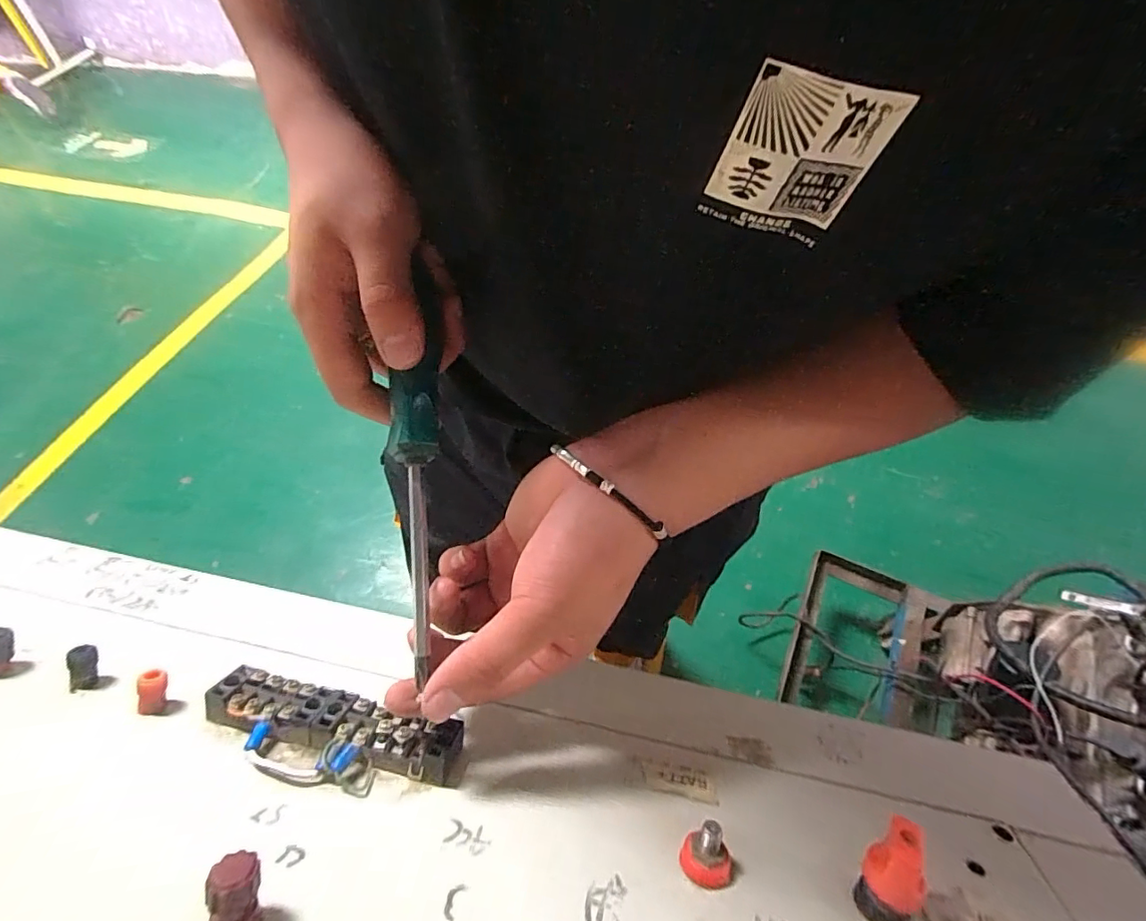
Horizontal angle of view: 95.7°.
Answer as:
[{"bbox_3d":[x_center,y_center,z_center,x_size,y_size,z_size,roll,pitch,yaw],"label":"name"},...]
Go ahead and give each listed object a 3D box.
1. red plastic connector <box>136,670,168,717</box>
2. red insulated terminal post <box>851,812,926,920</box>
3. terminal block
[{"bbox_3d":[-0.197,0.109,0.242,0.009,0.008,0.022,6,95,6],"label":"red plastic connector"},{"bbox_3d":[0.118,0.152,0.190,0.019,0.041,0.015,10,11,9],"label":"red insulated terminal post"},{"bbox_3d":[-0.109,0.120,0.238,0.121,0.014,0.025,10,56,10],"label":"terminal block"}]

